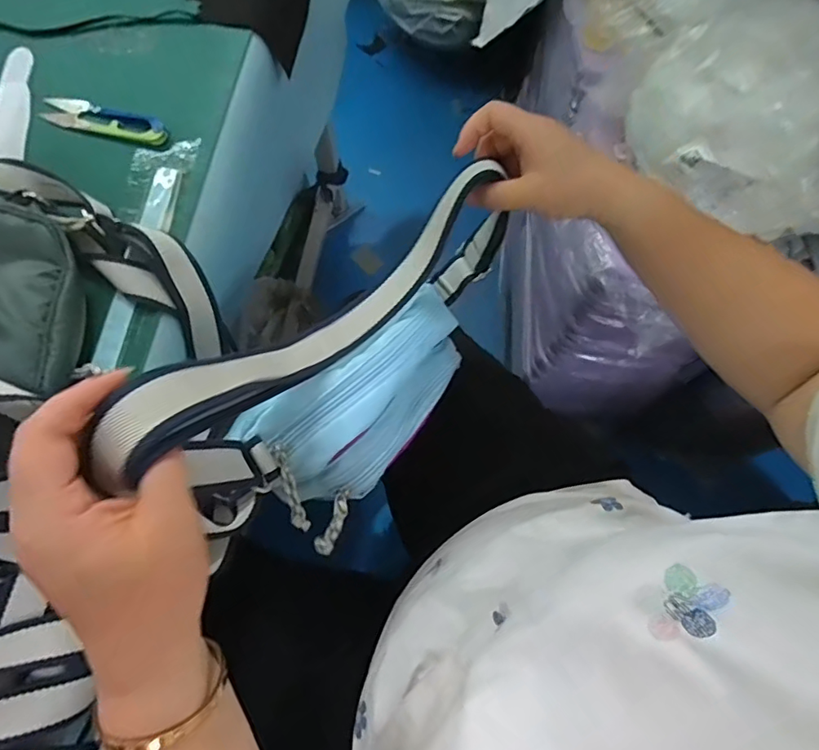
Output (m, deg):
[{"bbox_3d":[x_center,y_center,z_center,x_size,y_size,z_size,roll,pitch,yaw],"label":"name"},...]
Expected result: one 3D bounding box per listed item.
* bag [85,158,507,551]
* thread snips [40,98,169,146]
[{"bbox_3d":[-0.025,-0.006,0.383,0.094,0.179,0.356,37,52,10],"label":"bag"},{"bbox_3d":[-0.269,-0.224,0.455,0.117,0.006,0.035,18,74,5],"label":"thread snips"}]

